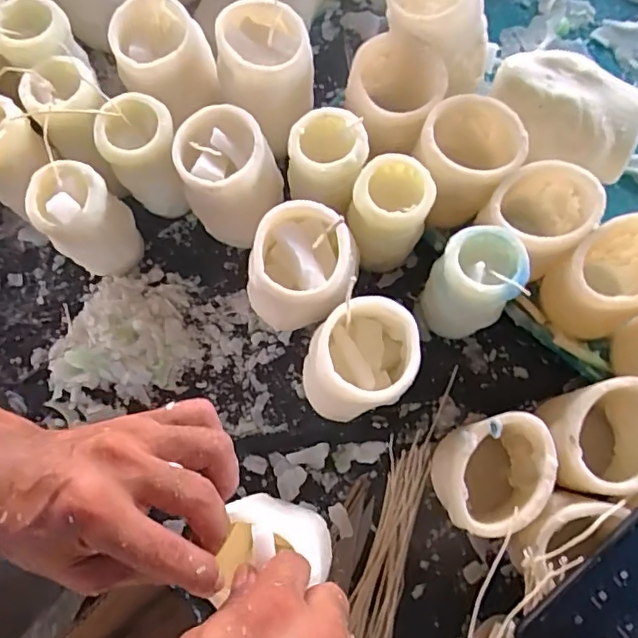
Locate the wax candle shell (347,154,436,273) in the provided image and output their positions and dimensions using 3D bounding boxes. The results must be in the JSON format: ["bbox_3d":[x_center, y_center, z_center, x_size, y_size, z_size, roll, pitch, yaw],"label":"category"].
[{"bbox_3d":[0.050,-0.072,0.400,0.050,0.089,0.053,0,78,2],"label":"wax candle shell"}]

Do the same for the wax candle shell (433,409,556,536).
[{"bbox_3d":[0.114,0.104,0.378,0.074,0.083,0.066,-27,78,-4],"label":"wax candle shell"}]

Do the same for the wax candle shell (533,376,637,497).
[{"bbox_3d":[0.185,0.080,0.376,0.066,0.080,0.074,11,78,4],"label":"wax candle shell"}]

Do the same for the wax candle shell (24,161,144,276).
[{"bbox_3d":[-0.166,-0.067,0.410,0.049,0.102,0.053,-5,78,1],"label":"wax candle shell"}]

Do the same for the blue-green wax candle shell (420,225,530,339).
[{"bbox_3d":[0.106,-0.023,0.392,0.054,0.098,0.054,0,78,2],"label":"blue-green wax candle shell"}]

